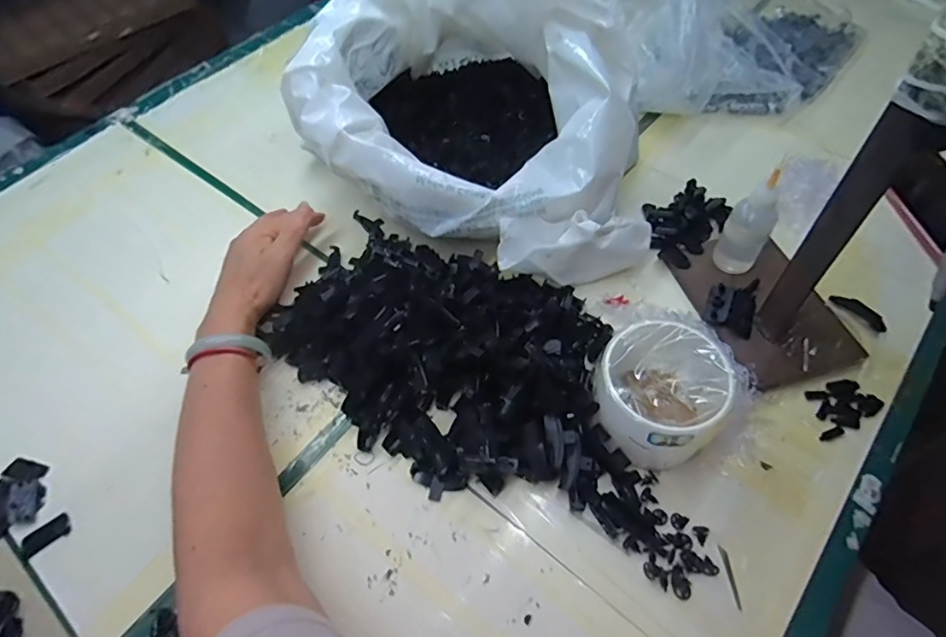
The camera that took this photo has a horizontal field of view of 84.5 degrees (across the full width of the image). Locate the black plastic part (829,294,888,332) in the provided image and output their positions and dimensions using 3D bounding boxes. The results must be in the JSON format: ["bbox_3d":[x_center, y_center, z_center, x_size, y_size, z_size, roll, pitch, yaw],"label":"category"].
[{"bbox_3d":[0.333,-0.008,0.447,0.022,0.005,0.047,-39,62,-20],"label":"black plastic part"}]

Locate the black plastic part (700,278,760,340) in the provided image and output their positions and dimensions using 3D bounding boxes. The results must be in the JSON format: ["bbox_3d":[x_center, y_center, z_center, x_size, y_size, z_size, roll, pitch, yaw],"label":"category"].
[{"bbox_3d":[0.223,-0.016,0.445,0.039,0.009,0.060,21,60,17],"label":"black plastic part"}]

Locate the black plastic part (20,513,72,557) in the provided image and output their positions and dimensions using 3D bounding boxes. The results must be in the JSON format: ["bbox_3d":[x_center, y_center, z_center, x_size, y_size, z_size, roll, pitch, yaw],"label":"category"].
[{"bbox_3d":[-0.314,0.159,0.382,0.034,0.004,0.018,-34,61,-18],"label":"black plastic part"}]

